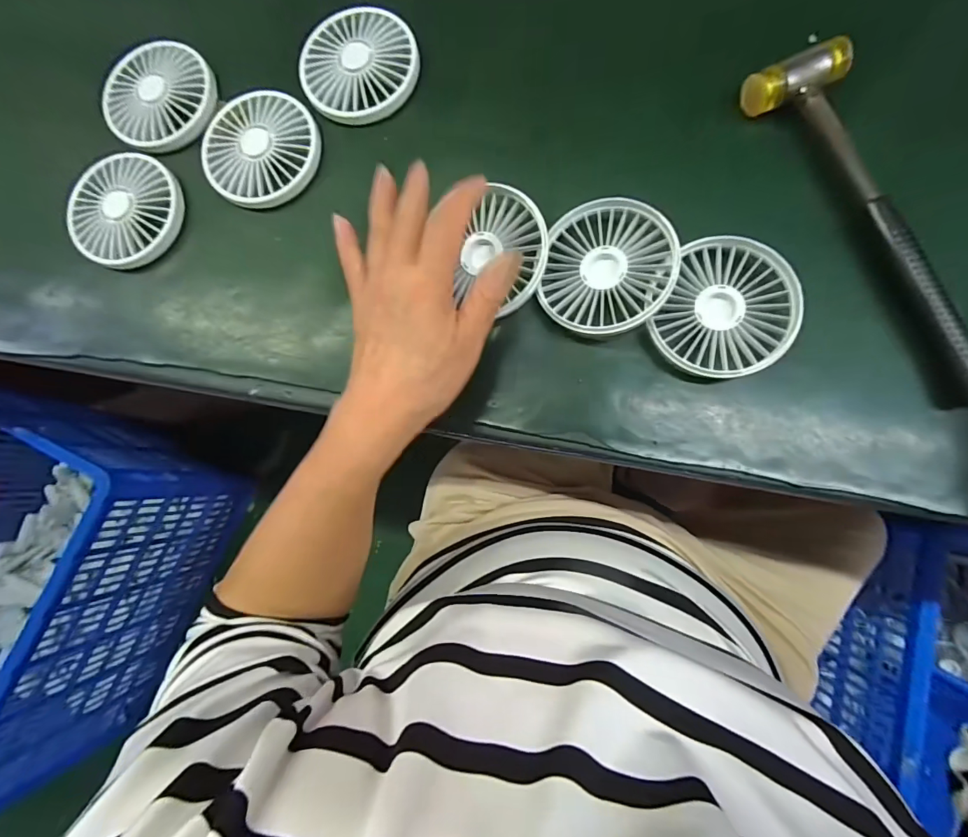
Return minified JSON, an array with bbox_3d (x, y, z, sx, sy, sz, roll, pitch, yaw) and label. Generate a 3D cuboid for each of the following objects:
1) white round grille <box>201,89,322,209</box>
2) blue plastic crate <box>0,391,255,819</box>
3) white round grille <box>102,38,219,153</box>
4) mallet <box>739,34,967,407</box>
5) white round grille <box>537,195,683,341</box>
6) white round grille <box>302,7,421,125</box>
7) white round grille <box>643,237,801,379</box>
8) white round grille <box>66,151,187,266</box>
[{"bbox_3d":[-0.168,-0.203,0.335,0.086,0.014,0.091,-1,82,6],"label":"white round grille"},{"bbox_3d":[-0.934,0.314,0.874,0.498,0.350,0.659,21,84,8],"label":"blue plastic crate"},{"bbox_3d":[-0.256,-0.252,0.348,0.097,0.009,0.086,20,84,8],"label":"white round grille"},{"bbox_3d":[0.247,-0.124,0.272,0.053,0.028,0.236,-27,80,1],"label":"mallet"},{"bbox_3d":[0.079,-0.097,0.284,0.079,0.018,0.088,11,83,7],"label":"white round grille"},{"bbox_3d":[-0.095,-0.266,0.336,0.087,0.015,0.090,-1,82,6],"label":"white round grille"},{"bbox_3d":[0.152,-0.067,0.278,0.076,0.022,0.084,29,86,9],"label":"white round grille"},{"bbox_3d":[-0.276,-0.160,0.345,0.087,0.018,0.087,-1,82,6],"label":"white round grille"}]

